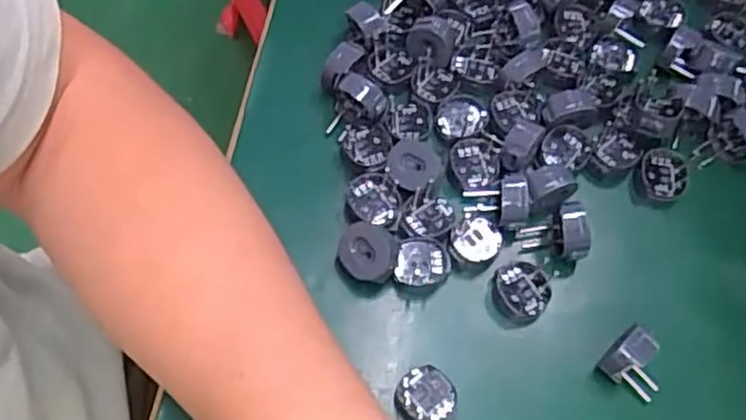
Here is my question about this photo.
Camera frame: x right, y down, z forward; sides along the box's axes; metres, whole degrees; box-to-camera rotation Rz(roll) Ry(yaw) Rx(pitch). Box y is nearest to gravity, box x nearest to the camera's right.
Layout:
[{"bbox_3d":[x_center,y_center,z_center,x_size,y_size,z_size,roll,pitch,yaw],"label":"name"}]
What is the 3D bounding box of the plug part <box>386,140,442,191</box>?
[{"bbox_3d":[0.022,-0.024,0.372,0.028,0.011,0.028,1,64,-3],"label":"plug part"}]

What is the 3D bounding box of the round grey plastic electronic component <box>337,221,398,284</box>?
[{"bbox_3d":[-0.002,0.021,0.351,0.029,0.014,0.025,18,66,5],"label":"round grey plastic electronic component"}]

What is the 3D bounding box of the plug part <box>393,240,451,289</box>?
[{"bbox_3d":[0.024,0.027,0.357,0.027,0.012,0.023,5,64,-1],"label":"plug part"}]

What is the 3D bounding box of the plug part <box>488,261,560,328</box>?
[{"bbox_3d":[0.073,0.041,0.352,0.029,0.013,0.030,1,64,-3],"label":"plug part"}]

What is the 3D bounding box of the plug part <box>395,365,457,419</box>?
[{"bbox_3d":[0.024,0.086,0.329,0.027,0.011,0.027,1,64,-3],"label":"plug part"}]

